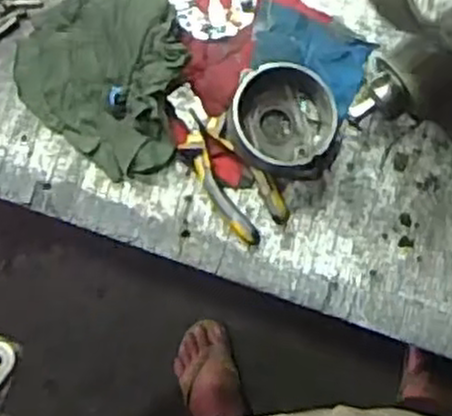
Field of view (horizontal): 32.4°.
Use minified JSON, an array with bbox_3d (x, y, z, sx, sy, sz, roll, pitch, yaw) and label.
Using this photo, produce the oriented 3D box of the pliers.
[{"bbox_3d":[-0.006,-0.037,0.650,0.049,0.022,0.139,-38,84,0],"label":"pliers"}]

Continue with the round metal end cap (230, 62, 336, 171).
[{"bbox_3d":[0.047,-0.072,0.631,0.080,0.047,0.084,0,85,4],"label":"round metal end cap"}]

